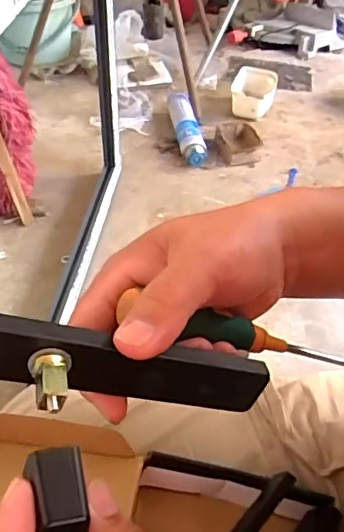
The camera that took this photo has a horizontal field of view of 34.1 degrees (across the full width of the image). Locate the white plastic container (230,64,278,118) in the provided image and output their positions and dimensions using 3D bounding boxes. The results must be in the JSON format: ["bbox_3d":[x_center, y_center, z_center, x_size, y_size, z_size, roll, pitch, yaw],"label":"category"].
[{"bbox_3d":[0.267,-0.572,1.829,0.132,0.068,0.238,14,46,10],"label":"white plastic container"}]

